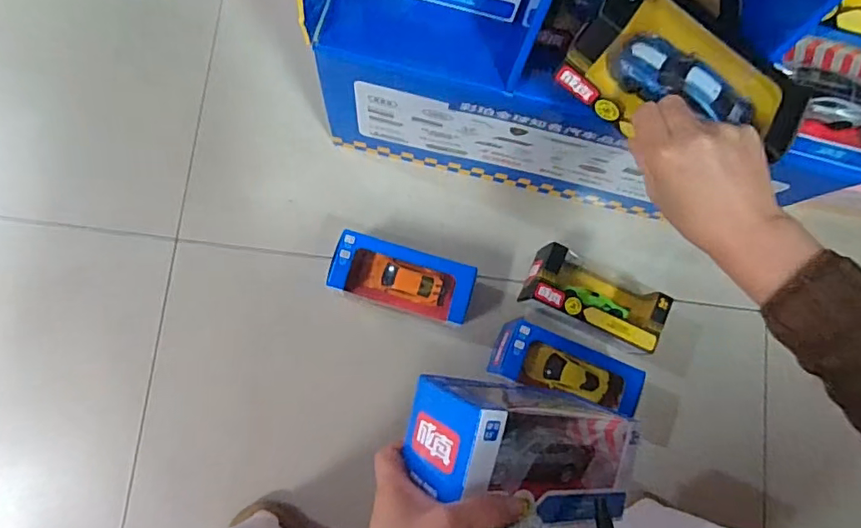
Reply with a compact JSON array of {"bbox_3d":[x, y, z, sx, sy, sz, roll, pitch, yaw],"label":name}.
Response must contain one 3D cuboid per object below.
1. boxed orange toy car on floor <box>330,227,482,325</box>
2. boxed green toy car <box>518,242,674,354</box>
[{"bbox_3d":[-0.035,0.018,0.670,0.165,0.080,0.072,17,83,-3],"label":"boxed orange toy car on floor"},{"bbox_3d":[0.210,0.036,0.691,0.171,0.074,0.098,27,82,-2],"label":"boxed green toy car"}]

